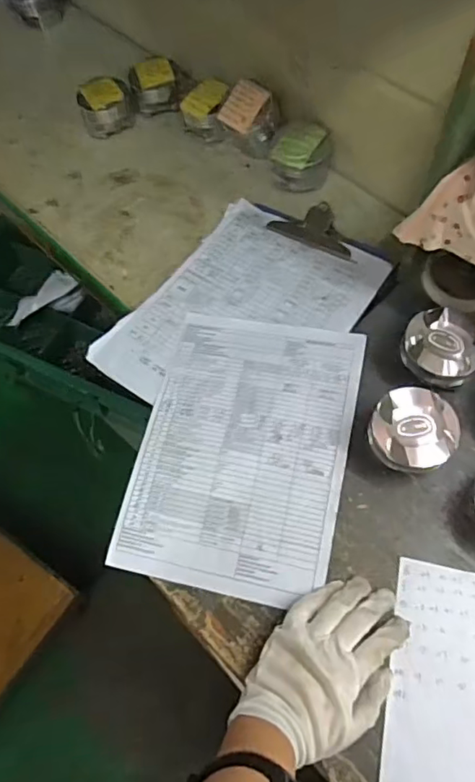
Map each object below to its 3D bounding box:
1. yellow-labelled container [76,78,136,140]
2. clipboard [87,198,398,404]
[{"bbox_3d":[-0.188,-0.408,0.783,0.079,0.049,0.064,-14,64,-4],"label":"yellow-labelled container"},{"bbox_3d":[0.015,-0.096,0.638,0.227,0.021,0.318,34,72,16],"label":"clipboard"}]

